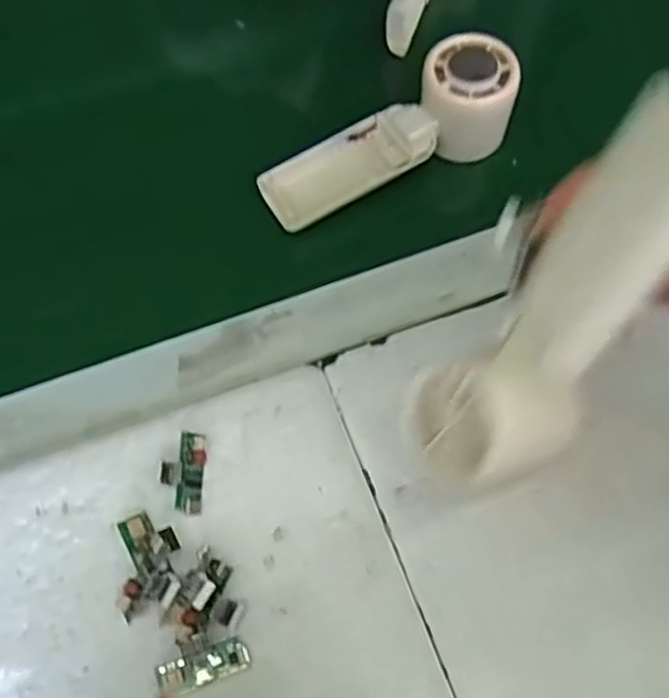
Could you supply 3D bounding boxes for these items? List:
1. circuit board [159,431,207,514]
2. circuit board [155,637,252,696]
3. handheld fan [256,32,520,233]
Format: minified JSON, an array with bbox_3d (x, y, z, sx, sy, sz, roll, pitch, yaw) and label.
[{"bbox_3d":[-0.073,0.059,0.346,0.021,0.004,0.040,12,67,-21],"label":"circuit board"},{"bbox_3d":[-0.057,0.139,0.312,0.039,0.008,0.014,-18,67,-9],"label":"circuit board"},{"bbox_3d":[0.032,-0.131,0.431,0.160,0.050,0.050,-25,68,-12],"label":"handheld fan"}]

